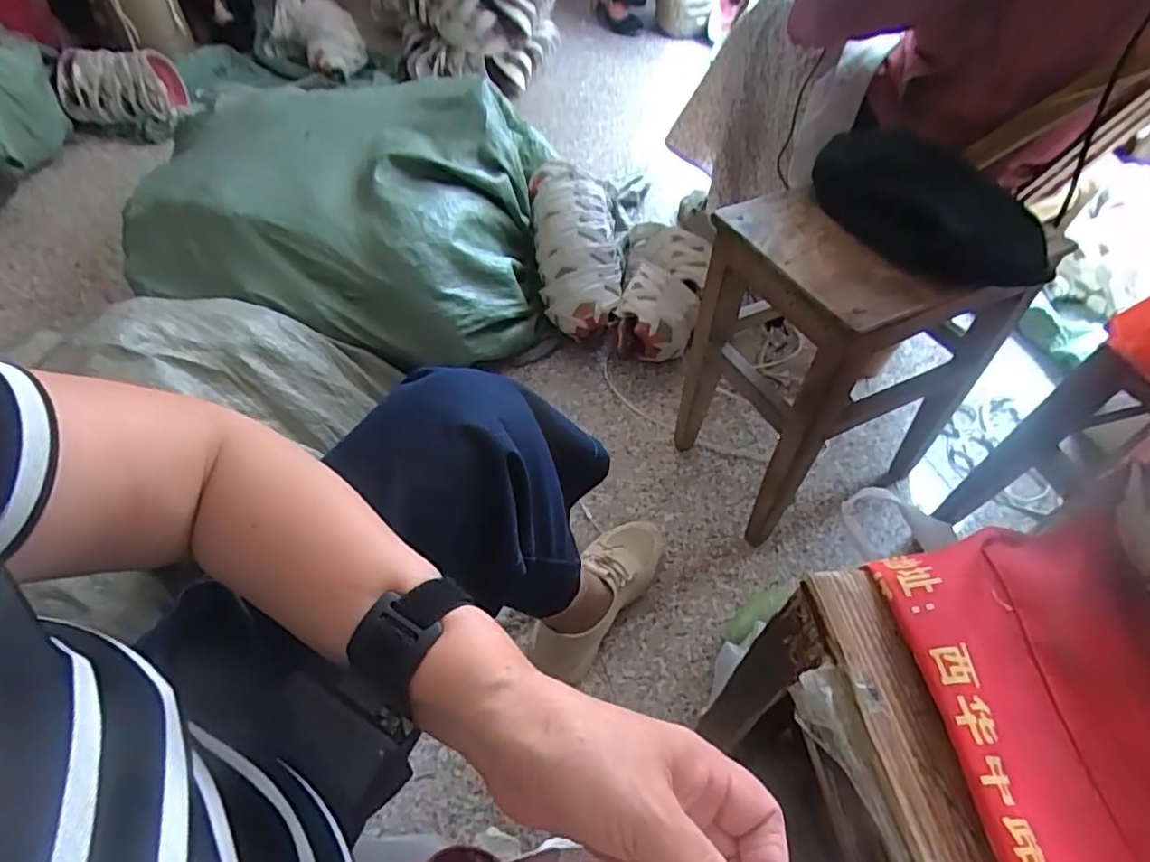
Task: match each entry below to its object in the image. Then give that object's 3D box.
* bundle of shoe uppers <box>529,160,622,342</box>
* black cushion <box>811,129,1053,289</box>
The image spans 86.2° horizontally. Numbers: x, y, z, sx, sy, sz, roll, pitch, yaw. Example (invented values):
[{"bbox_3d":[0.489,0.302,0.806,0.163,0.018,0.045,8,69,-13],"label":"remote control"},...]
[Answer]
[{"bbox_3d":[0.003,-0.363,1.190,0.159,0.119,0.395,-5,64,-5],"label":"bundle of shoe uppers"},{"bbox_3d":[0.355,-0.238,0.634,0.083,0.091,0.267,-34,59,-25],"label":"black cushion"}]

